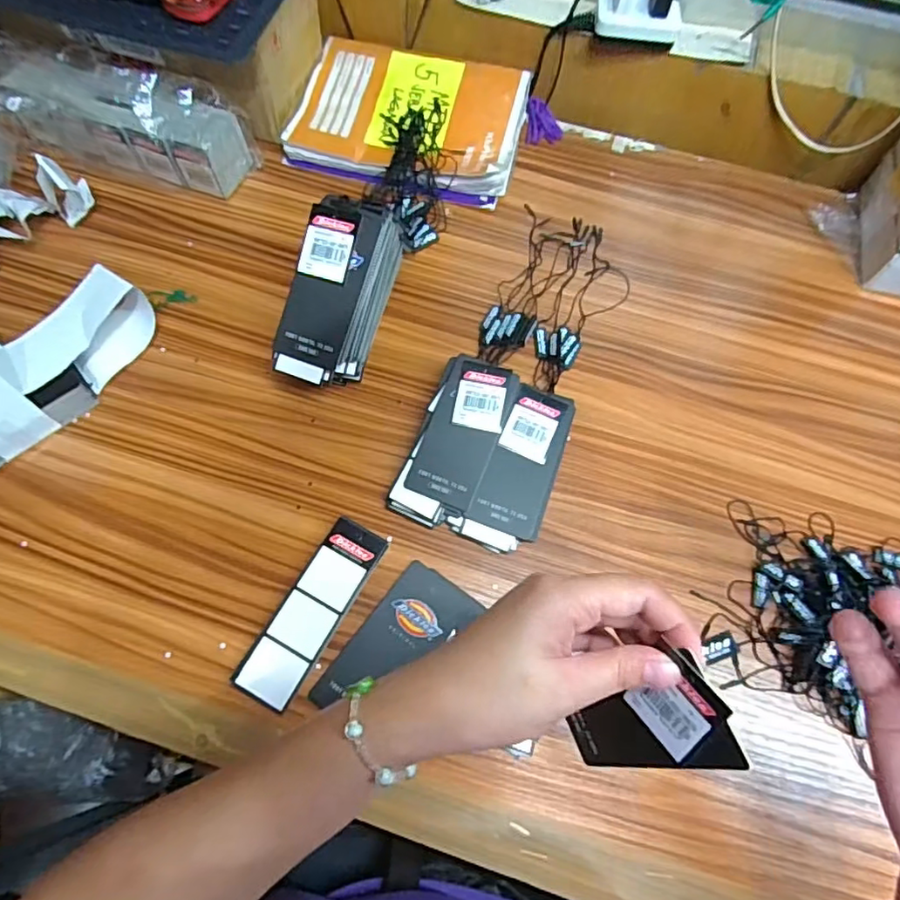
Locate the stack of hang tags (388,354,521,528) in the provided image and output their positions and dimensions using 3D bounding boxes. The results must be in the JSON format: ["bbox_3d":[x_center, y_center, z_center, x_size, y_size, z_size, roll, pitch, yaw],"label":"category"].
[{"bbox_3d":[0.004,-0.006,0.418,0.054,0.029,0.123,22,69,7],"label":"stack of hang tags"}]

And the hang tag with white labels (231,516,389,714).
[{"bbox_3d":[-0.088,0.104,0.375,0.038,0.017,0.120,29,70,9],"label":"hang tag with white labels"}]

